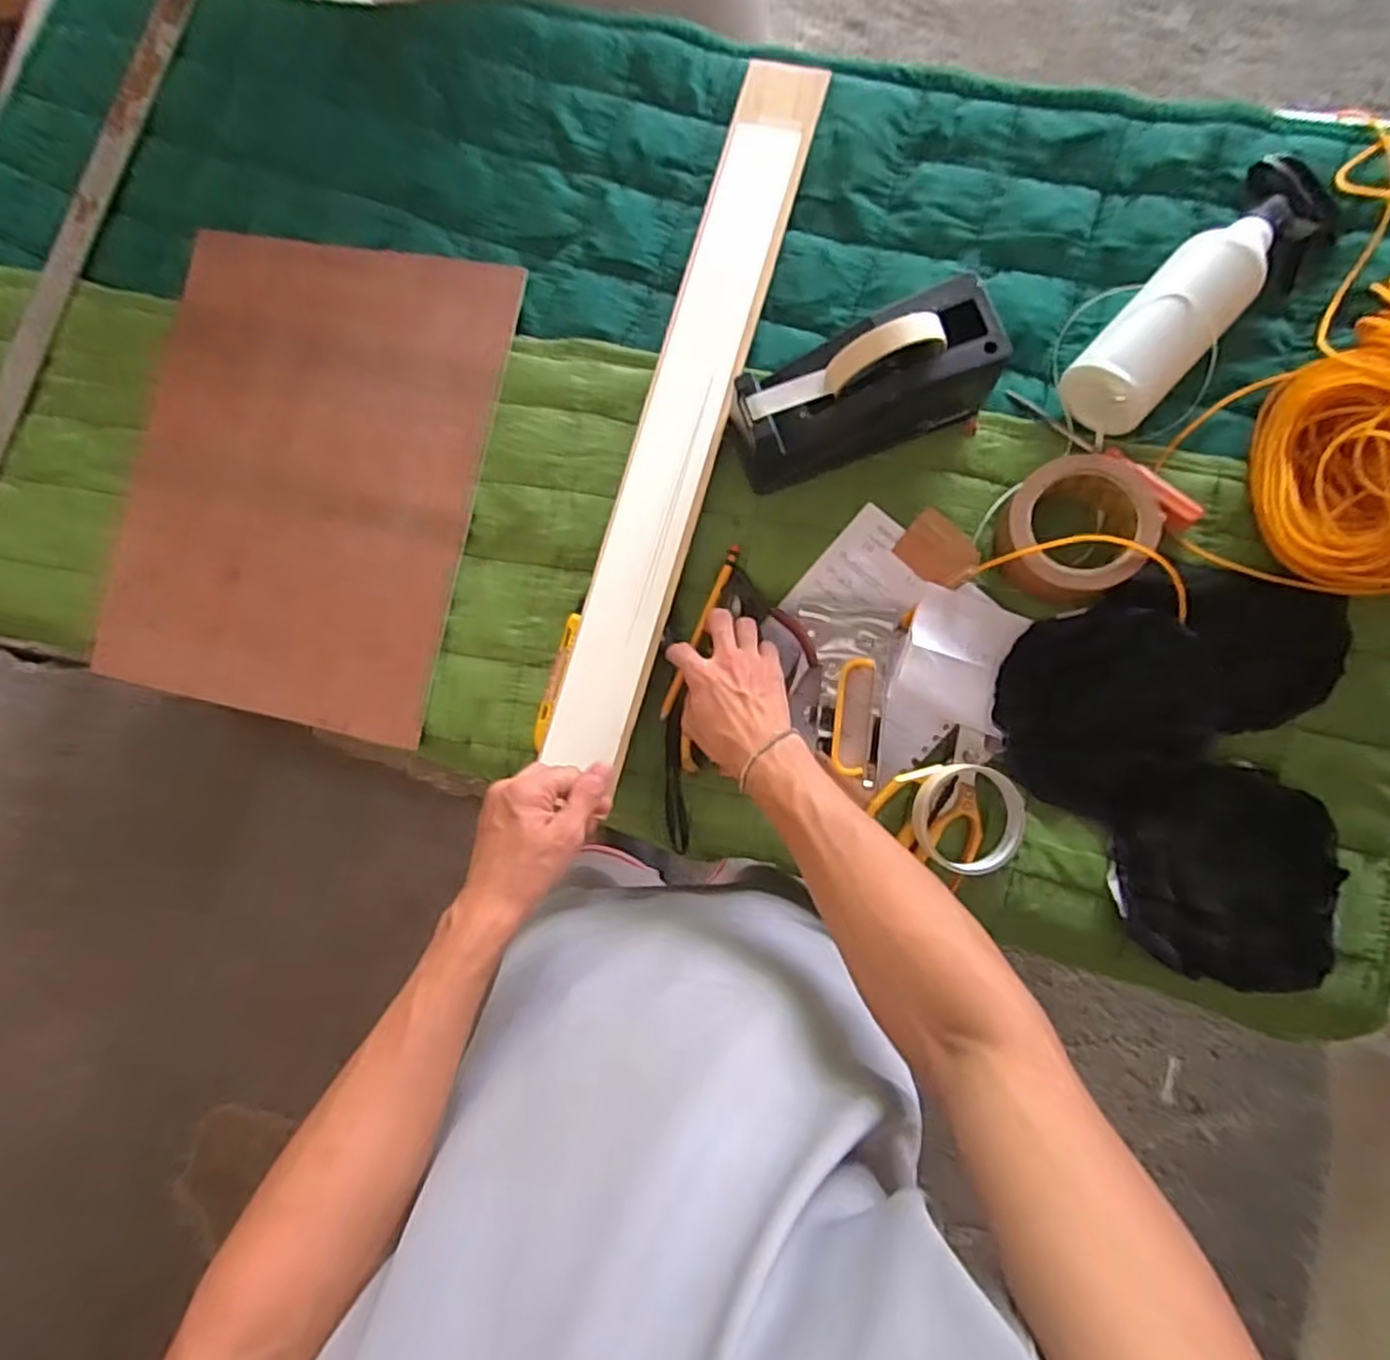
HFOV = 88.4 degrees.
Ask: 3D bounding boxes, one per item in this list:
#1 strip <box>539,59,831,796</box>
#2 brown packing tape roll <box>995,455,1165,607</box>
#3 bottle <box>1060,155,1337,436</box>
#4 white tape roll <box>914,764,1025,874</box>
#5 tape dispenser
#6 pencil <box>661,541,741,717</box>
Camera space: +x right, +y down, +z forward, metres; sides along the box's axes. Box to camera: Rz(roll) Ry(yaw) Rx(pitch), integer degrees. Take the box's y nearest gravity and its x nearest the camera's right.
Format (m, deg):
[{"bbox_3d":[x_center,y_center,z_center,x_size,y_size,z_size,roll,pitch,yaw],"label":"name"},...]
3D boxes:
[{"bbox_3d":[-0.007,-0.239,0.619,0.076,0.012,0.631,16,86,8],"label":"strip"},{"bbox_3d":[0.295,-0.115,0.555,0.104,0.044,0.104,-1,85,7],"label":"brown packing tape roll"},{"bbox_3d":[0.395,-0.297,0.554,0.082,0.063,0.240,43,92,10],"label":"bottle"},{"bbox_3d":[0.216,0.109,0.565,0.086,0.025,0.084,-1,85,7],"label":"white tape roll"},{"bbox_3d":[0.131,-0.228,0.563,0.204,0.101,0.081,-20,83,7],"label":"tape dispenser"},{"bbox_3d":[0.004,-0.043,0.616,0.010,0.011,0.162,22,86,9],"label":"pencil"}]

